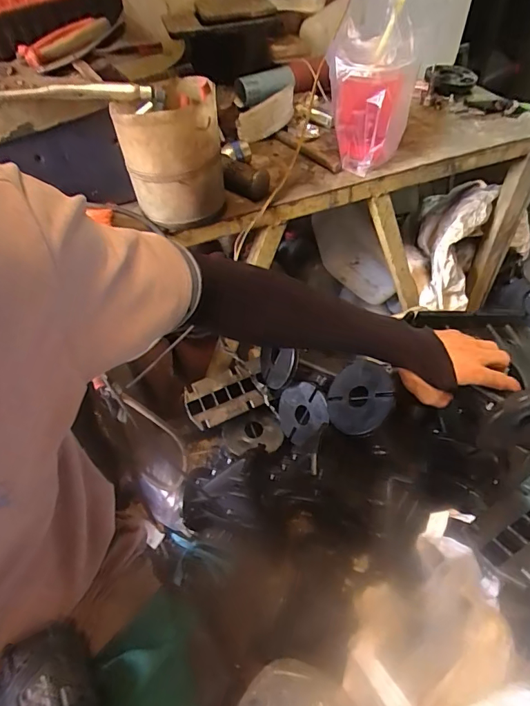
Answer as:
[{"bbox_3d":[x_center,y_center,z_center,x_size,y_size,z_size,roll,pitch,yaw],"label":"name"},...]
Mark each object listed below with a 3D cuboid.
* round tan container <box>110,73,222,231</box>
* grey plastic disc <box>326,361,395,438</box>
[{"bbox_3d":[-0.122,-0.270,0.595,0.122,0.141,0.134,-8,49,-4],"label":"round tan container"},{"bbox_3d":[0.145,0.068,0.671,0.113,0.015,0.105,-18,62,37],"label":"grey plastic disc"}]

